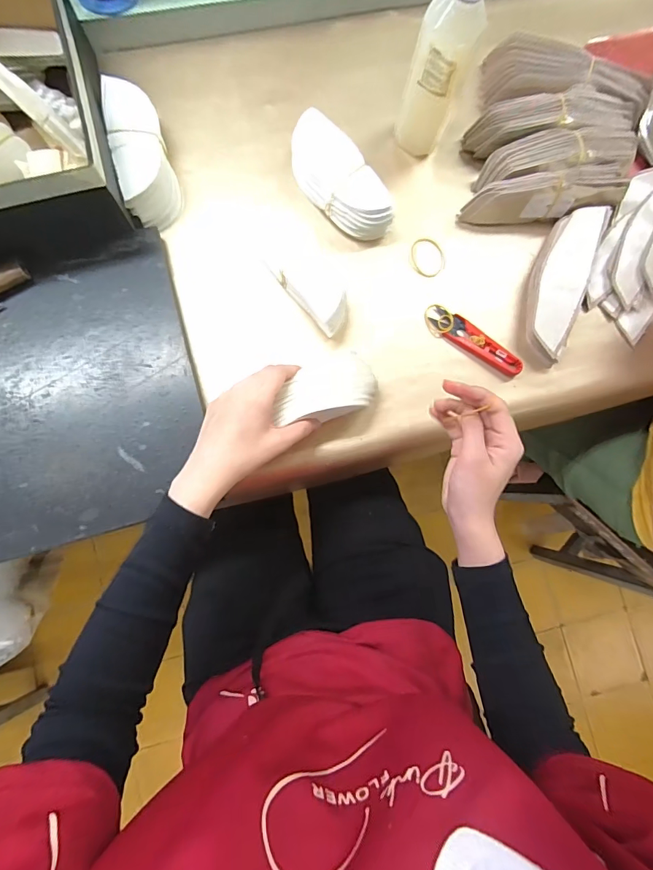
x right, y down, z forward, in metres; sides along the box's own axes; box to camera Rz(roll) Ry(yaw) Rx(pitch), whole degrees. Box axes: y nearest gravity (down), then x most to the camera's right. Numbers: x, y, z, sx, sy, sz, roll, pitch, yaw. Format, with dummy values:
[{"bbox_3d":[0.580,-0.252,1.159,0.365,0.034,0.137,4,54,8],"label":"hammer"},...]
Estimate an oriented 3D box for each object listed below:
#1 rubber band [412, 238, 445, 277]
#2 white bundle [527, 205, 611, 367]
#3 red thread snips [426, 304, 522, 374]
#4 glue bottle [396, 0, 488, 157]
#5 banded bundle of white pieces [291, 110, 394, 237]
[{"bbox_3d":[0.120,-0.207,0.485,0.042,0.004,0.044,0,89,-10],"label":"rubber band"},{"bbox_3d":[0.265,-0.173,0.466,0.058,0.033,0.169,22,84,-1],"label":"white bundle"},{"bbox_3d":[0.168,-0.107,0.470,0.121,0.012,0.029,36,84,0],"label":"red thread snips"},{"bbox_3d":[0.111,-0.360,0.406,0.056,0.165,0.052,22,84,-2],"label":"glue bottle"},{"bbox_3d":[0.012,-0.280,0.458,0.059,0.041,0.142,-35,88,-6],"label":"banded bundle of white pieces"}]

